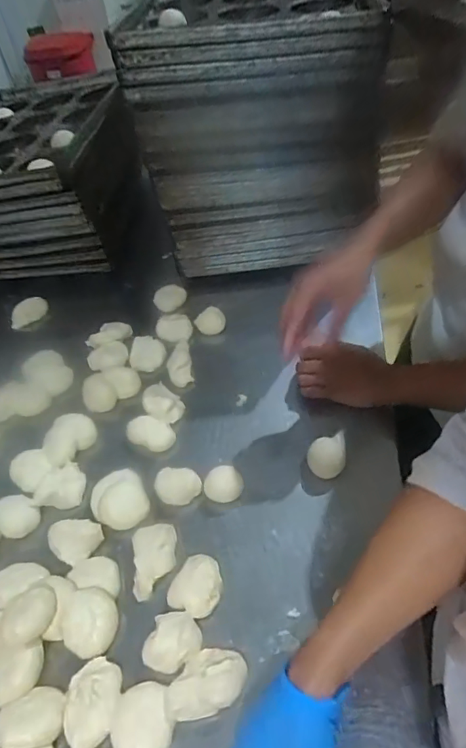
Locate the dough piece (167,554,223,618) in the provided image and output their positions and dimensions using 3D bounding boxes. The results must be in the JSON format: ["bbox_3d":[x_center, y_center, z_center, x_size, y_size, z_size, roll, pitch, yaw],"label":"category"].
[{"bbox_3d":[-0.038,0.231,0.540,0.053,0.022,0.060,20,52,27],"label":"dough piece"}]

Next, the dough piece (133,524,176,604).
[{"bbox_3d":[-0.089,0.211,0.566,0.050,0.020,0.078,-10,45,0],"label":"dough piece"}]

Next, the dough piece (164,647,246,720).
[{"bbox_3d":[-0.026,0.292,0.473,0.078,0.025,0.053,-16,45,-6],"label":"dough piece"}]

